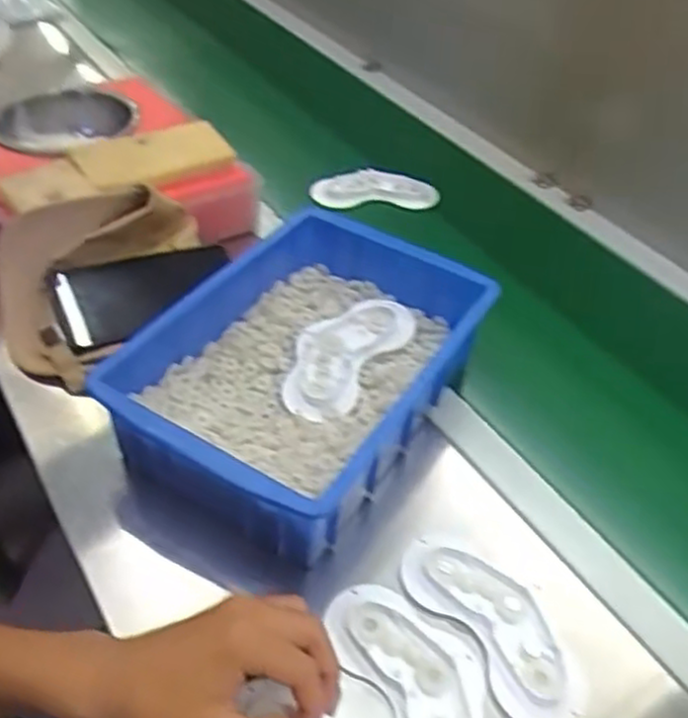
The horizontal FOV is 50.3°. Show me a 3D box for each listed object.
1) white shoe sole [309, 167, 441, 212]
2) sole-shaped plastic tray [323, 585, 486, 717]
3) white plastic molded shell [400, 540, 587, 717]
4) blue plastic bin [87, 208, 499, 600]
[{"bbox_3d":[0.039,-0.213,0.920,0.155,0.015,0.059,6,62,9],"label":"white shoe sole"},{"bbox_3d":[0.052,0.203,0.461,0.081,0.013,0.147,-18,48,-22],"label":"sole-shaped plastic tray"},{"bbox_3d":[0.102,0.175,0.492,0.064,0.014,0.146,-25,52,-28],"label":"white plastic molded shell"},{"bbox_3d":[-0.036,0.011,0.614,0.214,0.100,0.310,24,47,19],"label":"blue plastic bin"}]

